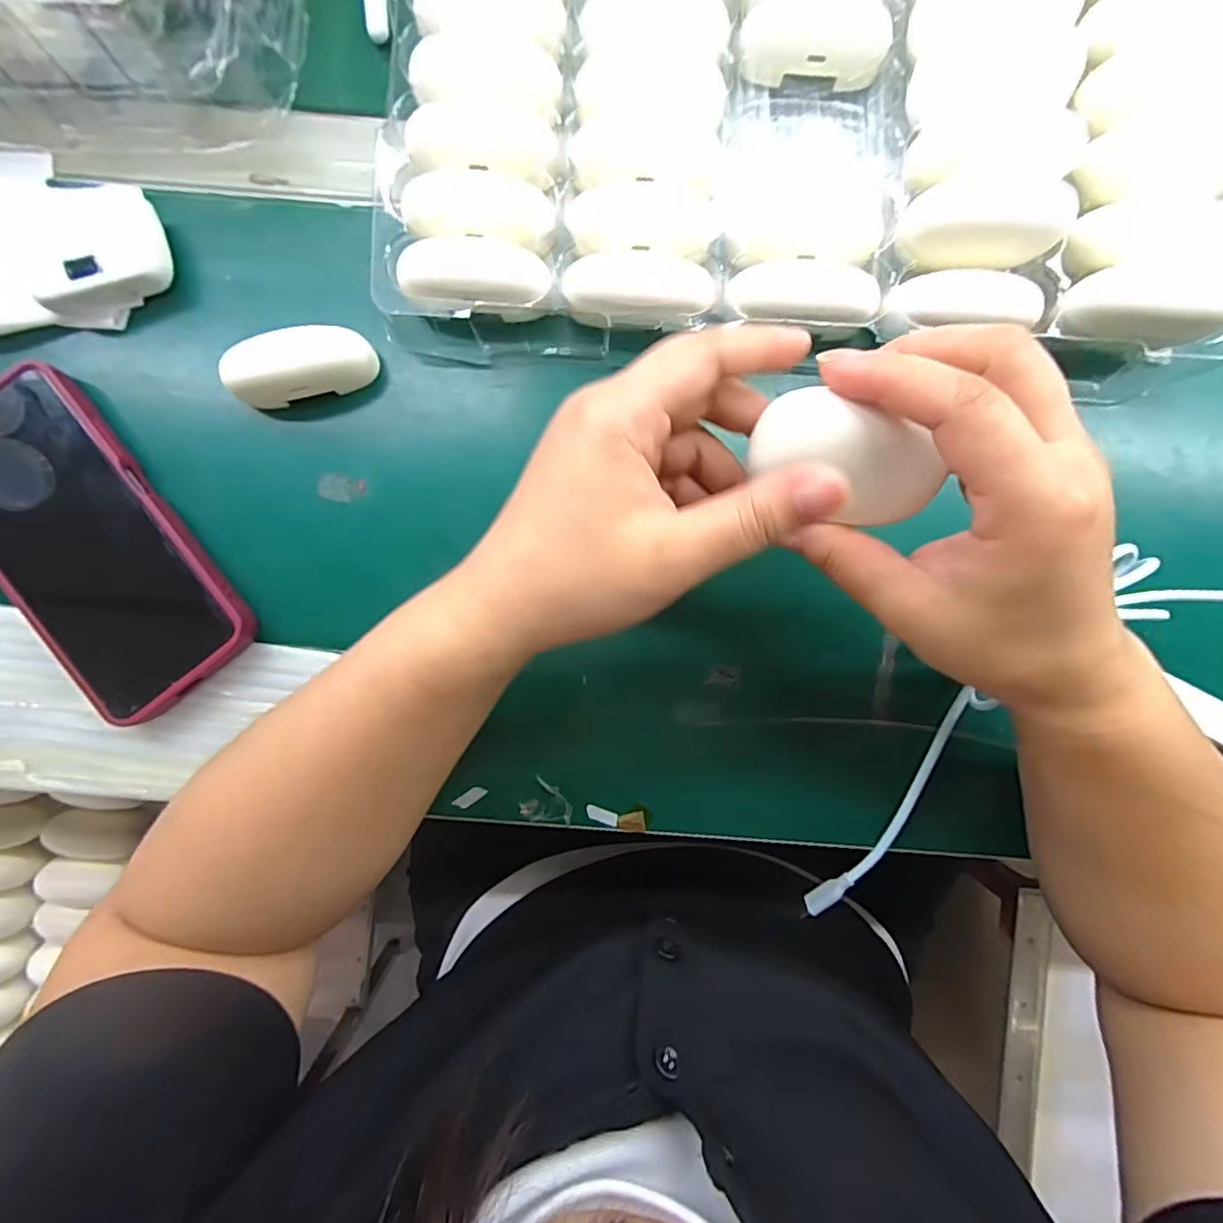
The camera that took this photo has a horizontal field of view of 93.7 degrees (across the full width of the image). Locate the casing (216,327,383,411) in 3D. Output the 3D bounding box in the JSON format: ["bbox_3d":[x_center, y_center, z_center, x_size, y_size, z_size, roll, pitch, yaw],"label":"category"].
[{"bbox_3d":[-0.145,-0.115,0.272,0.064,0.030,0.025,-12,90,-1],"label":"casing"}]

